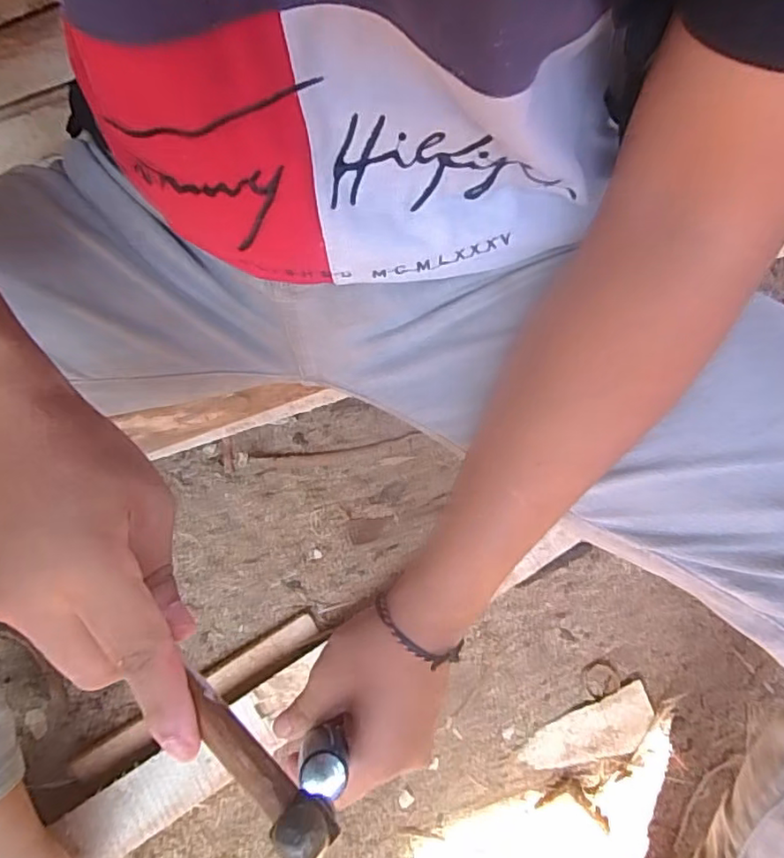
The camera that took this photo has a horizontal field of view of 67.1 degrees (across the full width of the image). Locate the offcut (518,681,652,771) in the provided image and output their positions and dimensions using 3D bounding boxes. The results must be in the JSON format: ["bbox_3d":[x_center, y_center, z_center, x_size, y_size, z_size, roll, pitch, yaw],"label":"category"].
[{"bbox_3d":[0.172,0.266,0.515,0.119,0.007,0.044,-21,73,-7],"label":"offcut"}]

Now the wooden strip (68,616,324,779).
[{"bbox_3d":[-0.170,0.234,0.520,0.229,0.012,0.024,-31,75,-10],"label":"wooden strip"}]

